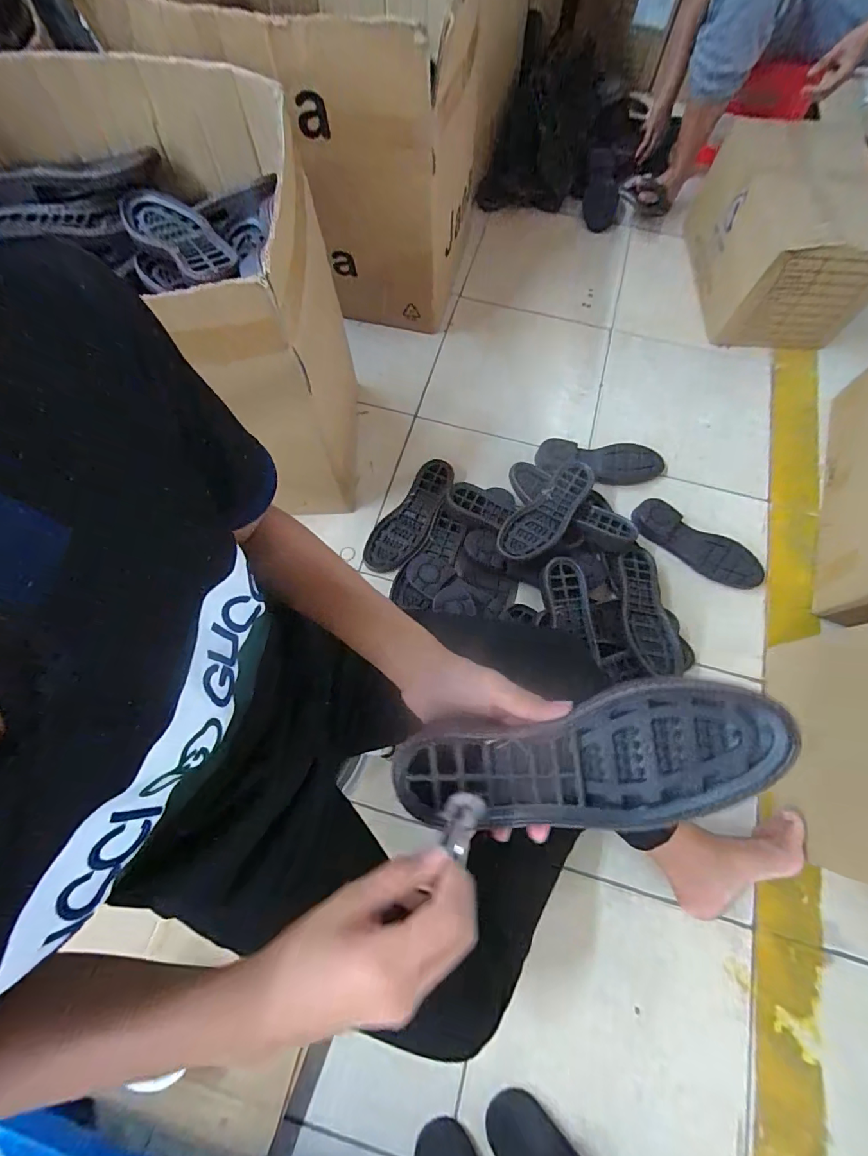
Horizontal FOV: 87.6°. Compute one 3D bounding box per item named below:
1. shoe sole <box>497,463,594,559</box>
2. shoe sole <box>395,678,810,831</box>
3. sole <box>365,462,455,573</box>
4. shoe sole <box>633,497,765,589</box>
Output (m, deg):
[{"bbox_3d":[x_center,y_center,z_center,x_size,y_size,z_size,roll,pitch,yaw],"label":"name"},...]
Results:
[{"bbox_3d":[0.226,-0.131,0.886,0.094,0.035,0.270,40,74,13],"label":"shoe sole"},{"bbox_3d":[0.098,0.130,0.324,0.268,0.047,0.093,-12,71,13],"label":"shoe sole"},{"bbox_3d":[-0.047,-0.126,0.954,0.097,0.029,0.270,36,91,14],"label":"sole"},{"bbox_3d":[0.547,-0.071,0.946,0.273,0.048,0.092,31,74,11],"label":"shoe sole"}]

